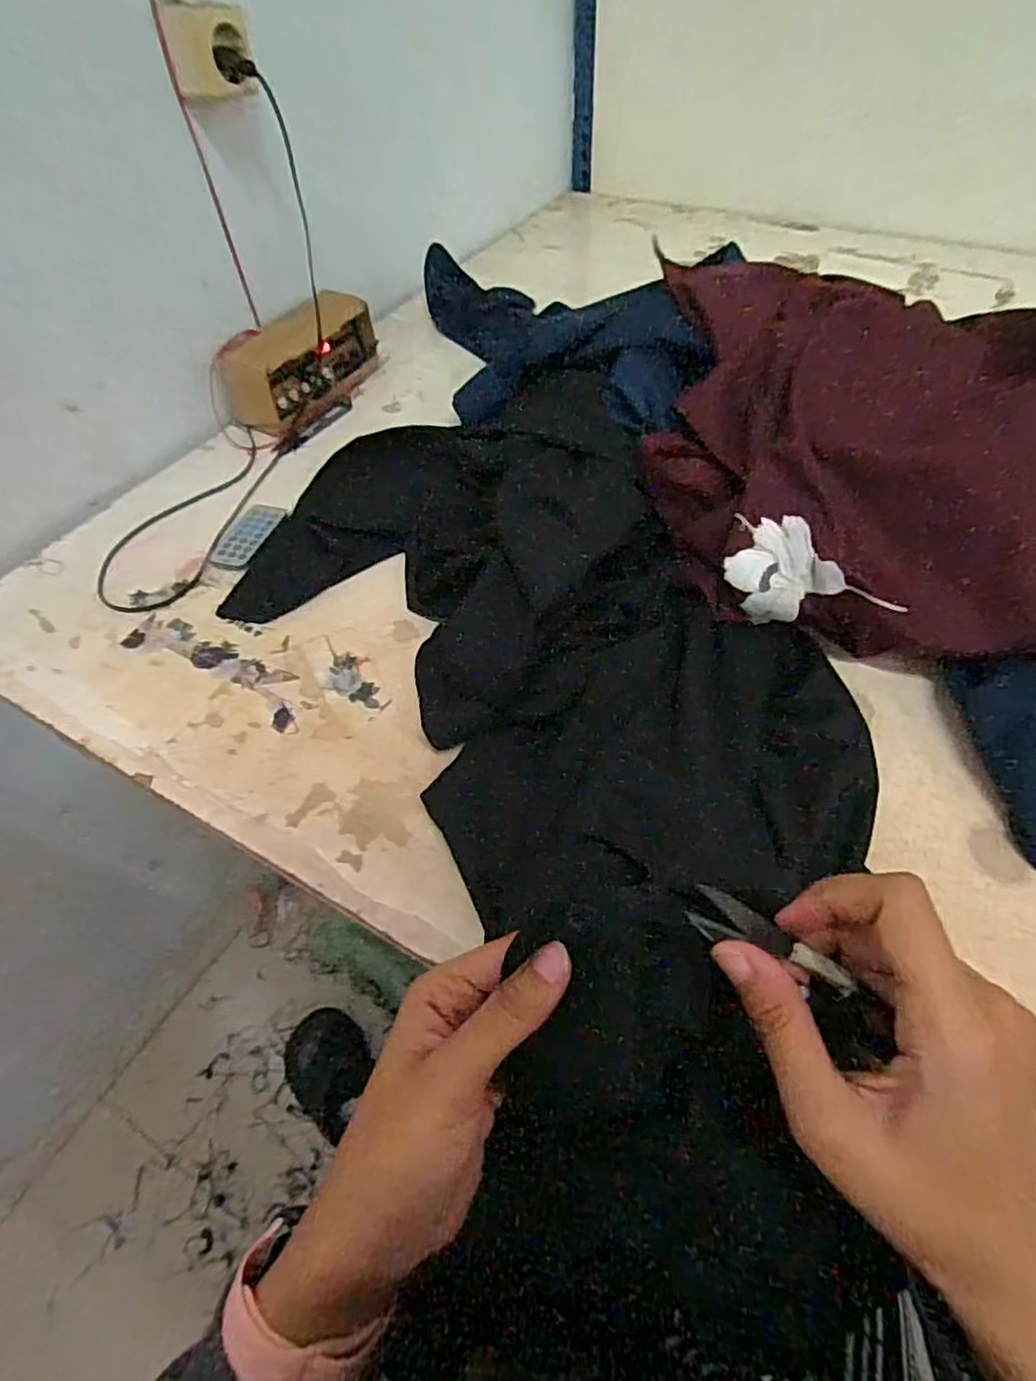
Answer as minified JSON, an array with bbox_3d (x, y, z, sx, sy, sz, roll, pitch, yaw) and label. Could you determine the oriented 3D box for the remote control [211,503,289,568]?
[{"bbox_3d":[-0.259,-0.148,0.629,0.041,0.004,0.087,13,55,12],"label":"remote control"}]

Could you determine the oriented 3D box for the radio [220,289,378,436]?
[{"bbox_3d":[-0.244,-0.375,0.745,0.069,0.096,0.186,18,54,31],"label":"radio"}]

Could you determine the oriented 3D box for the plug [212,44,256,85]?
[{"bbox_3d":[-0.247,-0.547,0.575,0.031,0.025,0.019,-17,55,-10],"label":"plug"}]

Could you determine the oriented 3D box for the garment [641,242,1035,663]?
[{"bbox_3d":[0.370,-0.179,0.512,0.520,0.173,0.355,3,54,5],"label":"garment"}]

